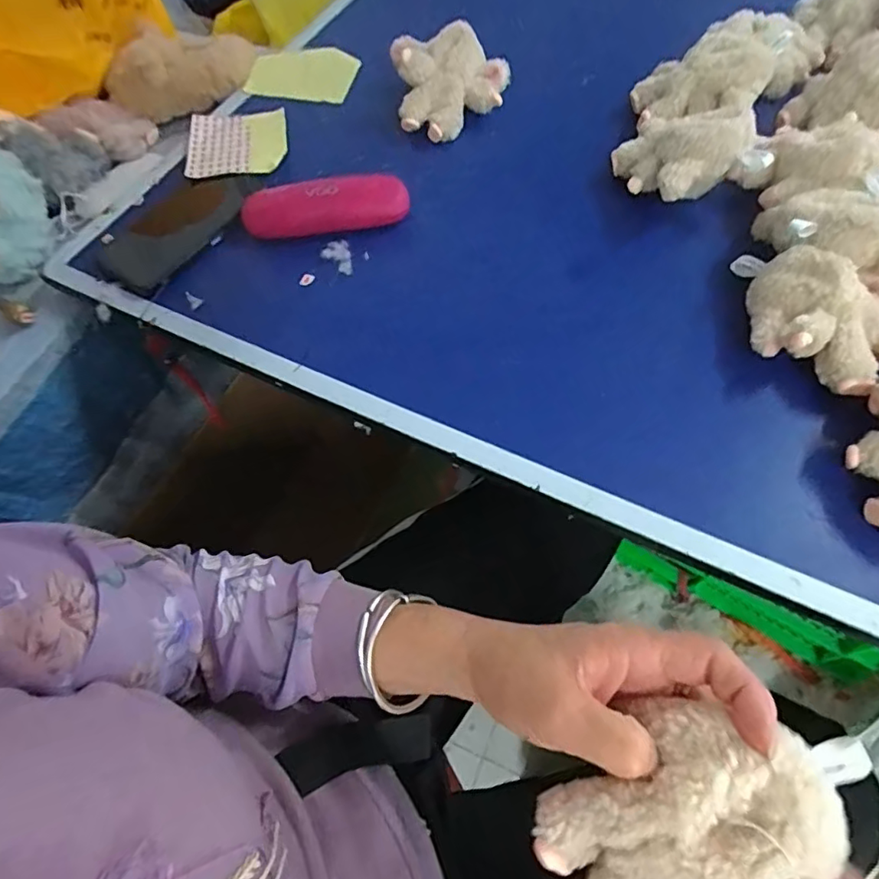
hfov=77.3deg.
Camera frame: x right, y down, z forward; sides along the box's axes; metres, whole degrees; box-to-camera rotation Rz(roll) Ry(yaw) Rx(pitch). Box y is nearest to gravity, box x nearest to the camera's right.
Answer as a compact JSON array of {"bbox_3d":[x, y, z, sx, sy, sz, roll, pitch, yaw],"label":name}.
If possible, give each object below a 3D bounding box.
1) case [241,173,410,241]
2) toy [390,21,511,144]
[{"bbox_3d":[-0.108,-0.220,0.522,0.156,0.038,0.048,-4,62,2],"label":"case"},{"bbox_3d":[0.013,-0.376,0.578,0.122,0.059,0.112,-4,62,2],"label":"toy"}]

